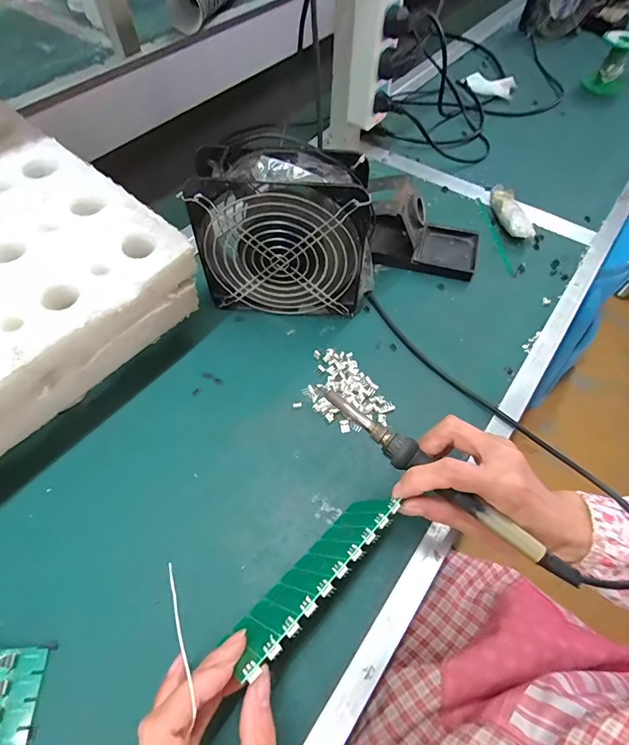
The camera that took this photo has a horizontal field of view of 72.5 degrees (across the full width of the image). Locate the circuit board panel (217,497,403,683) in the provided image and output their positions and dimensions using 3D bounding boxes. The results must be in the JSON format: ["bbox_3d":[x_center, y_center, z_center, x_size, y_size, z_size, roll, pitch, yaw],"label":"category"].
[{"bbox_3d":[0.000,0.129,0.276,0.134,0.063,0.005,-37,92,-35],"label":"circuit board panel"}]

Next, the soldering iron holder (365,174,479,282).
[{"bbox_3d":[0.120,-0.162,0.471,0.130,0.070,0.073,15,59,6],"label":"soldering iron holder"}]

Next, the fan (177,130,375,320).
[{"bbox_3d":[-0.024,-0.126,0.397,0.155,0.151,0.060,6,58,1],"label":"fan"}]

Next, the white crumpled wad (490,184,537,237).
[{"bbox_3d":[0.241,-0.196,0.525,0.029,0.022,0.093,-2,59,-4],"label":"white crumpled wad"}]

